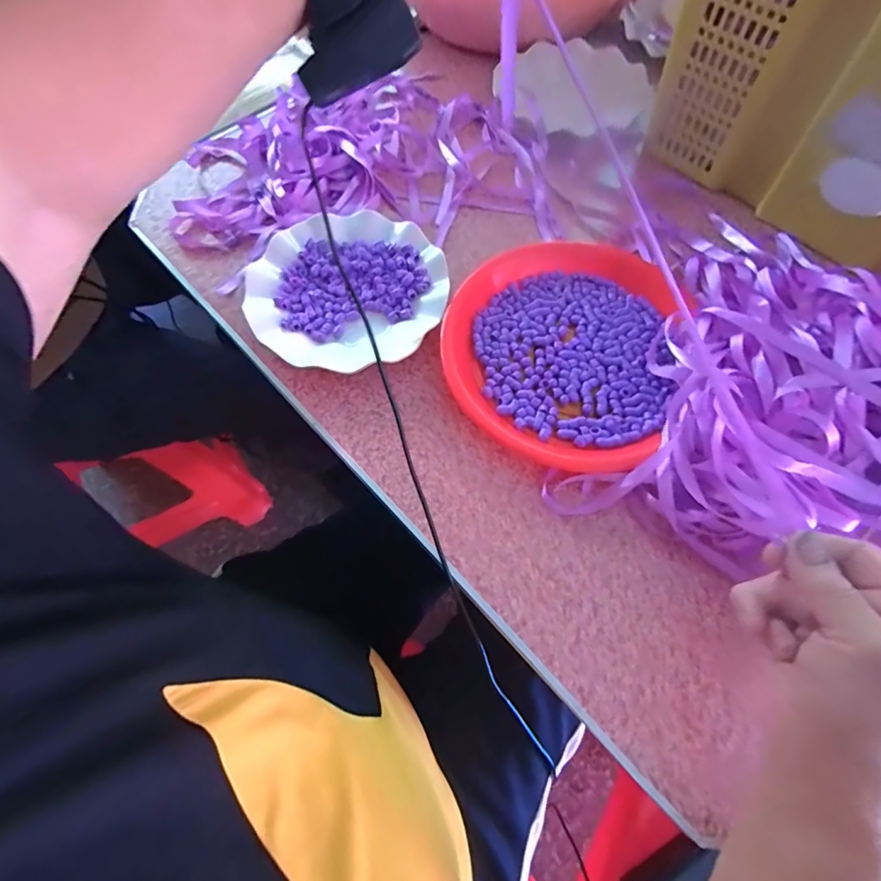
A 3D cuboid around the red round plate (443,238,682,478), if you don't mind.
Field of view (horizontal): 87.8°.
[{"bbox_3d":[0.108,-0.088,0.406,0.193,0.020,0.229,22,68,10],"label":"red round plate"}]

